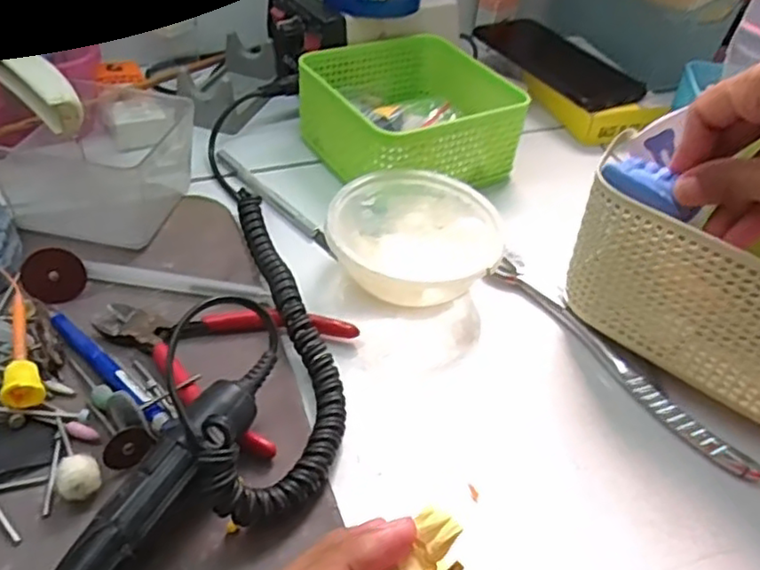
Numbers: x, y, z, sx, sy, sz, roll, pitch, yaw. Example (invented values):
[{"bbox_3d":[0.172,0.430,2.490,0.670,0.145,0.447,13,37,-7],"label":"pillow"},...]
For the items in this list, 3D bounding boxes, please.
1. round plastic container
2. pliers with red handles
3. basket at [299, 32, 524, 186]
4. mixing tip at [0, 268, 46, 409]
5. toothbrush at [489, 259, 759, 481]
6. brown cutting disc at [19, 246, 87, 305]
[{"bbox_3d":[0.020,-0.024,0.403,0.100,0.043,0.096,4,42,-4],"label":"round plastic container"},{"bbox_3d":[-0.087,0.031,0.349,0.121,0.006,0.093,20,44,13],"label":"pliers with red handles"},{"bbox_3d":[0.021,-0.125,0.497,0.125,0.062,0.129,-22,50,-28],"label":"basket"},{"bbox_3d":[-0.183,0.025,0.334,0.017,0.016,0.089,-15,47,-23],"label":"mixing tip"},{"bbox_3d":[0.127,0.040,0.372,0.015,0.012,0.180,-22,50,-29],"label":"toothbrush"},{"bbox_3d":[-0.176,-0.005,0.359,0.030,0.029,0.004,-16,9,-25],"label":"brown cutting disc"}]

